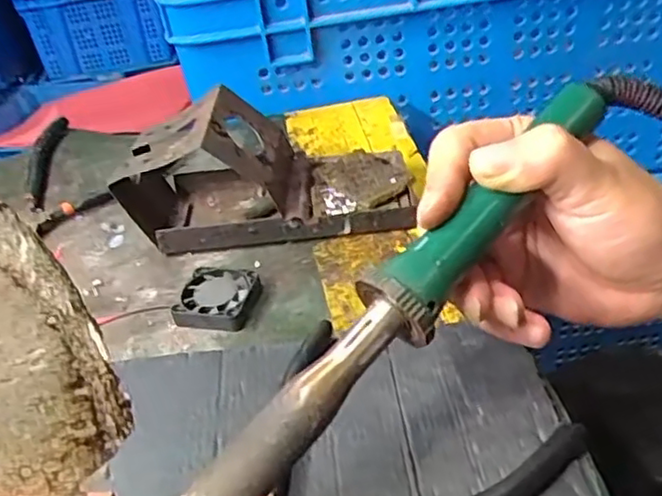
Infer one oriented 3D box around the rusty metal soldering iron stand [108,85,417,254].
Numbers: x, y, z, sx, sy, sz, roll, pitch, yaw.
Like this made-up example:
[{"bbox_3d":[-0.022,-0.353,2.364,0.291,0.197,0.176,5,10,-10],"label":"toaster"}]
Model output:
[{"bbox_3d":[-0.038,-0.051,0.420,0.175,0.080,0.078,-6,36,2],"label":"rusty metal soldering iron stand"}]

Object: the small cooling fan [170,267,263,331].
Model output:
[{"bbox_3d":[-0.063,0.028,0.374,0.041,0.010,0.039,3,38,14],"label":"small cooling fan"}]

